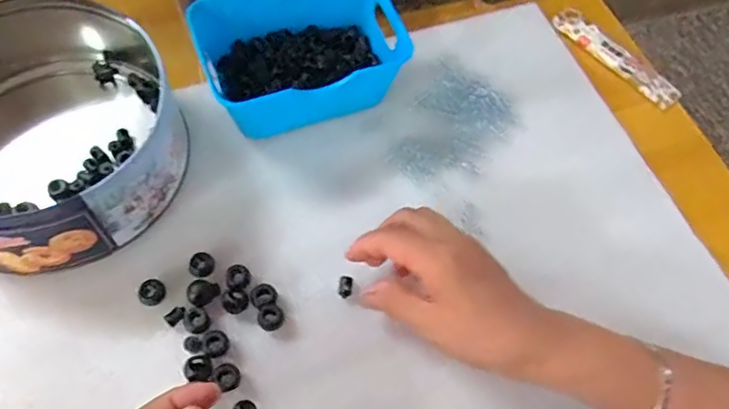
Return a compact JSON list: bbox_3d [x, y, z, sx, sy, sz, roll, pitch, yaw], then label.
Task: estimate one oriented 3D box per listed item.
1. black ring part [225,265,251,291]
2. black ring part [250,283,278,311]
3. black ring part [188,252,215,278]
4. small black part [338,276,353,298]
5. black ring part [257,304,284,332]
[{"bbox_3d":[-0.088,0.051,0.386,0.016,0.005,0.018,-12,65,-10],"label":"black ring part"},{"bbox_3d":[-0.070,0.062,0.378,0.018,0.007,0.015,-20,66,-14],"label":"black ring part"},{"bbox_3d":[-0.113,0.041,0.382,0.017,0.004,0.018,2,63,-3],"label":"black ring part"},{"bbox_3d":[-0.013,0.058,0.388,0.010,0.004,0.015,9,63,0],"label":"small black part"},{"bbox_3d":[-0.063,0.077,0.373,0.017,0.007,0.018,2,63,-3],"label":"black ring part"}]

